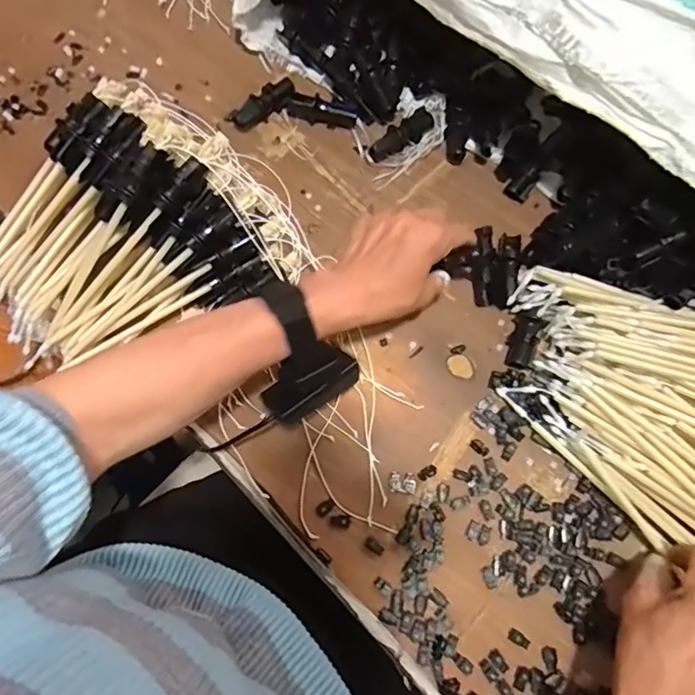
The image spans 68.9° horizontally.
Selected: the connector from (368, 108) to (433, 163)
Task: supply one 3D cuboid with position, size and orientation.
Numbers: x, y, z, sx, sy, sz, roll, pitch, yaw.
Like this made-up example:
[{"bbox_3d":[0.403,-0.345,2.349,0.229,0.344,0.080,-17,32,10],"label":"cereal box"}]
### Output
[{"bbox_3d":[0.052,-0.198,0.474,0.069,0.024,0.021,-43,79,-9],"label":"connector"}]

